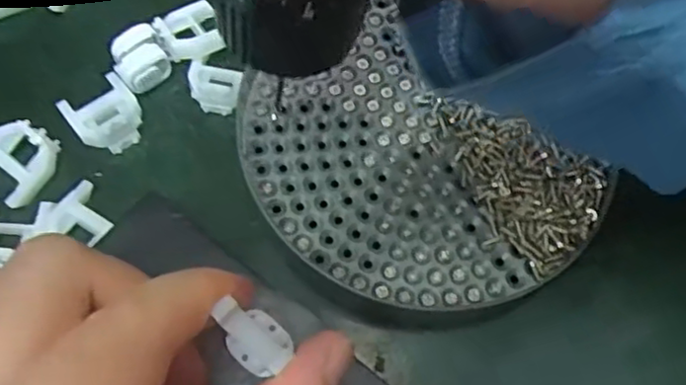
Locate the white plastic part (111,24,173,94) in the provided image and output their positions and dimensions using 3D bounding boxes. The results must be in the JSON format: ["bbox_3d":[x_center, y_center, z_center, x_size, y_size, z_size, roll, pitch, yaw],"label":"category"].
[{"bbox_3d":[-0.066,-0.043,0.228,0.016,0.012,0.017,-31,72,-15],"label":"white plastic part"}]

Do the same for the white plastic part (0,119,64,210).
[{"bbox_3d":[-0.101,-0.011,0.216,0.023,0.009,0.024,36,70,11],"label":"white plastic part"}]

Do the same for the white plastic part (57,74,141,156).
[{"bbox_3d":[-0.076,-0.025,0.223,0.021,0.010,0.024,-37,74,-16],"label":"white plastic part"}]

